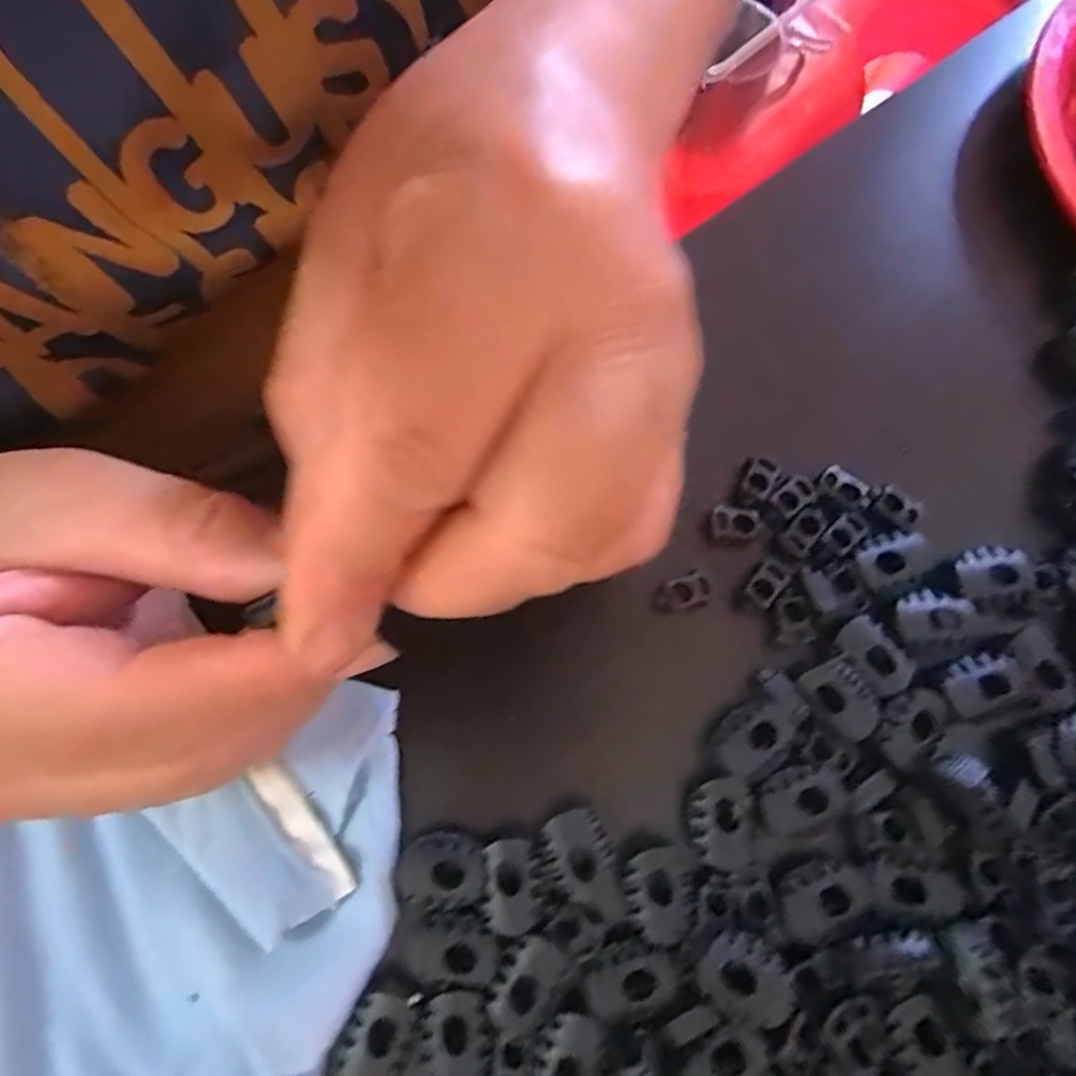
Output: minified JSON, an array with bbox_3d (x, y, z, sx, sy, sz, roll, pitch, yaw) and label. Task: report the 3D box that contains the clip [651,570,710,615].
[{"bbox_3d":[0.040,0.017,0.176,0.017,0.006,0.010,-25,76,-5],"label":"clip"}]

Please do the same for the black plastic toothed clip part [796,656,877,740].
[{"bbox_3d":[0.080,0.043,0.163,0.013,0.004,0.021,-32,76,-7],"label":"black plastic toothed clip part"}]

